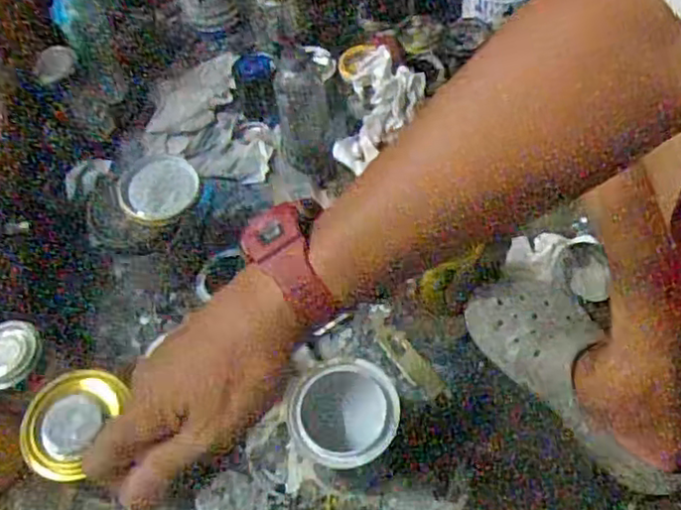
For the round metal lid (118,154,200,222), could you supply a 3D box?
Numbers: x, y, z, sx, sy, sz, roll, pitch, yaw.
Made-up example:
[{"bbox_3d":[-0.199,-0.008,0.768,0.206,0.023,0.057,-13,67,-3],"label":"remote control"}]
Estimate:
[{"bbox_3d":[-0.212,-0.080,0.765,0.093,0.010,0.077,-31,81,-25],"label":"round metal lid"}]

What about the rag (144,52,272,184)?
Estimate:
[{"bbox_3d":[-0.207,-0.191,0.975,0.156,0.037,0.250,-19,61,-10],"label":"rag"}]

